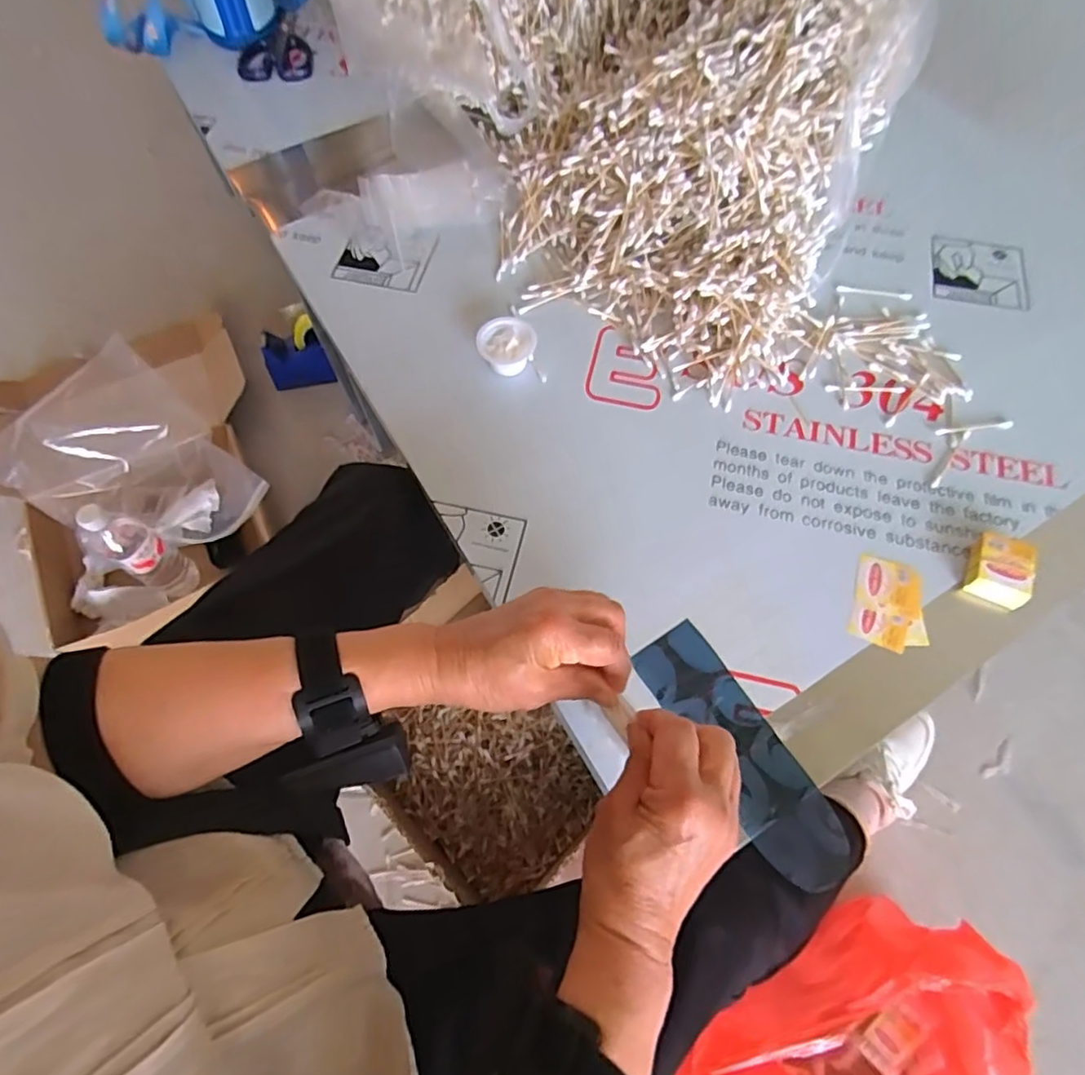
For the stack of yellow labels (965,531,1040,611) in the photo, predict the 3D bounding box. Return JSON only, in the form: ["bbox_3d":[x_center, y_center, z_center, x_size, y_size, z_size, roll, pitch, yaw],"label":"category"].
[{"bbox_3d":[0.363,0.026,0.482,0.040,0.023,0.054,17,66,7],"label":"stack of yellow labels"}]

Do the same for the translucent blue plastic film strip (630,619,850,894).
[{"bbox_3d":[0.143,0.154,0.442,0.058,0.010,0.191,-32,68,-9],"label":"translucent blue plastic film strip"}]

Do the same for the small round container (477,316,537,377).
[{"bbox_3d":[-0.033,-0.180,0.575,0.054,0.029,0.048,-10,66,-5],"label":"small round container"}]

